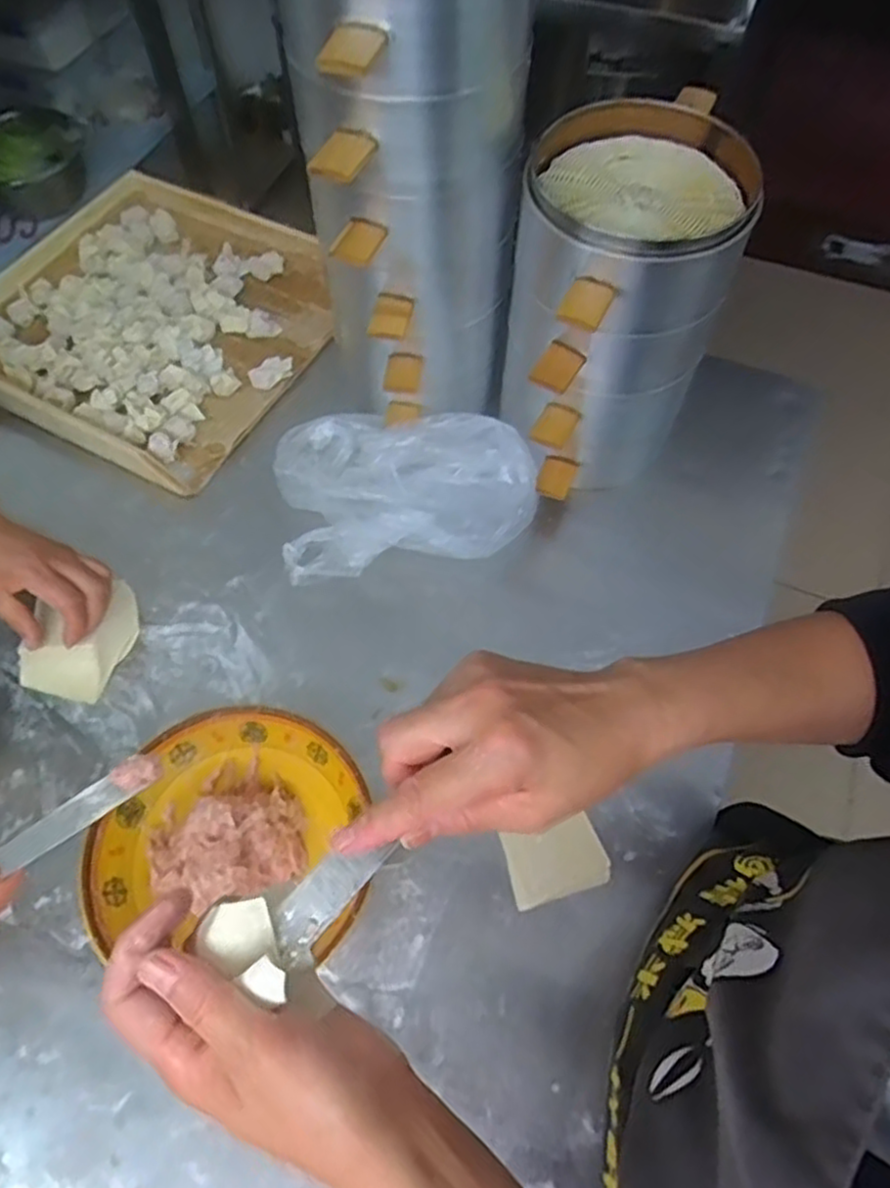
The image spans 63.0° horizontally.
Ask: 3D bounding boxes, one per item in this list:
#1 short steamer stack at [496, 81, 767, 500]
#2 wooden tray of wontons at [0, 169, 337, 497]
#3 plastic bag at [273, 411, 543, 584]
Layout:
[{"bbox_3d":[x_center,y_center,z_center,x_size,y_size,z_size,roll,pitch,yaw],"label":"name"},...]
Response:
[{"bbox_3d":[0.148,-0.246,0.666,0.177,0.259,0.231,18,63,9],"label":"short steamer stack"},{"bbox_3d":[-0.347,-0.331,0.859,0.391,0.043,0.377,26,65,12],"label":"wooden tray of wontons"},{"bbox_3d":[-0.040,-0.119,0.702,0.246,0.088,0.172,-11,63,-6],"label":"plastic bag"}]

